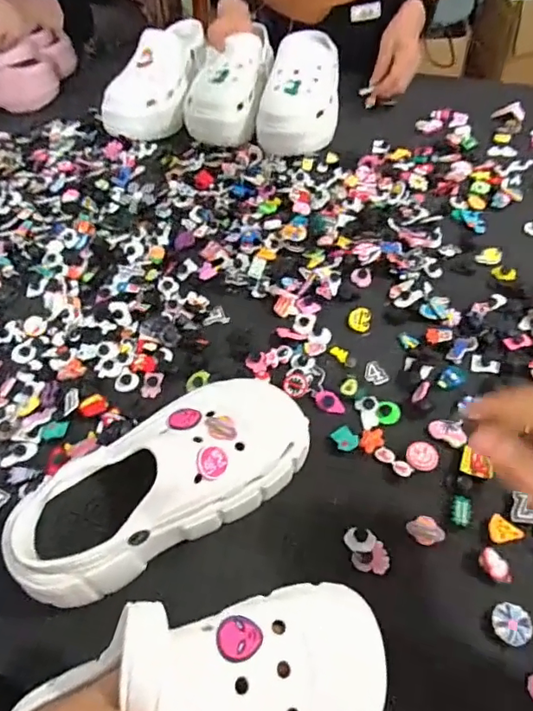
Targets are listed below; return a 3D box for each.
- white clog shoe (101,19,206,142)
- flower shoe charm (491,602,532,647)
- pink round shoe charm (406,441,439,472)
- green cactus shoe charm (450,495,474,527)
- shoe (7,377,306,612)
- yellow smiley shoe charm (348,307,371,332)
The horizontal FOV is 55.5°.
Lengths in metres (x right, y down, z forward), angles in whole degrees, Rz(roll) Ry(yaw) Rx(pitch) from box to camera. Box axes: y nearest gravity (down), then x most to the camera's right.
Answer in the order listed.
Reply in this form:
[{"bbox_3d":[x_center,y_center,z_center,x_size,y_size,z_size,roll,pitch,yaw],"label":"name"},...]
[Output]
[{"bbox_3d":[-0.163,-0.439,0.792,0.105,0.110,0.229,20,57,18],"label":"white clog shoe"},{"bbox_3d":[0.174,0.189,0.358,0.026,0.004,0.027,37,64,27],"label":"flower shoe charm"},{"bbox_3d":[0.136,0.088,0.442,0.026,0.005,0.027,-2,53,3],"label":"pink round shoe charm"},{"bbox_3d":[0.159,0.125,0.409,0.017,0.004,0.025,13,55,14],"label":"green cactus shoe charm"},{"bbox_3d":[-0.078,0.092,0.398,0.225,0.101,0.095,-27,56,-15],"label":"shoe"},{"bbox_3d":[0.100,-0.039,0.543,0.024,0.004,0.029,10,70,12],"label":"yellow smiley shoe charm"}]

